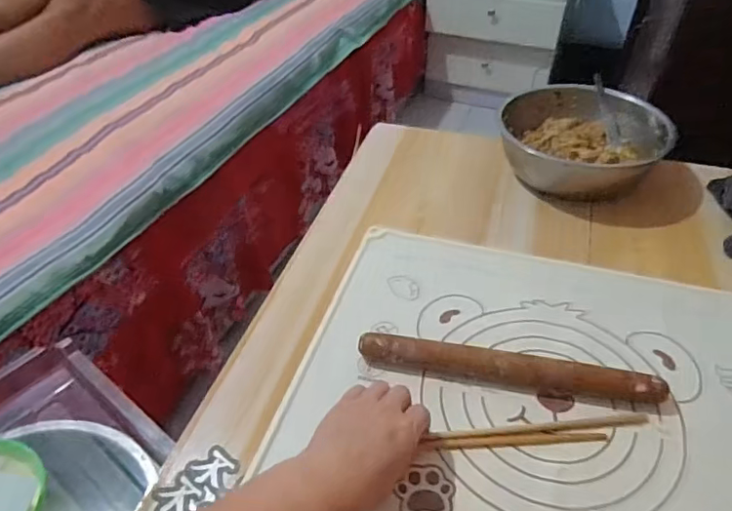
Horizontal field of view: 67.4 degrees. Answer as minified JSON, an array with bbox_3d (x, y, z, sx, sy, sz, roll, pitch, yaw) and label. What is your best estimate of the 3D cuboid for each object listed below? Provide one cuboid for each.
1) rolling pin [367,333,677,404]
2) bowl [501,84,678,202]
[{"bbox_3d":[0.133,0.110,0.521,0.277,0.036,0.025,8,44,9],"label":"rolling pin"},{"bbox_3d":[0.301,-0.170,0.785,0.205,0.082,0.214,0,44,0],"label":"bowl"}]

